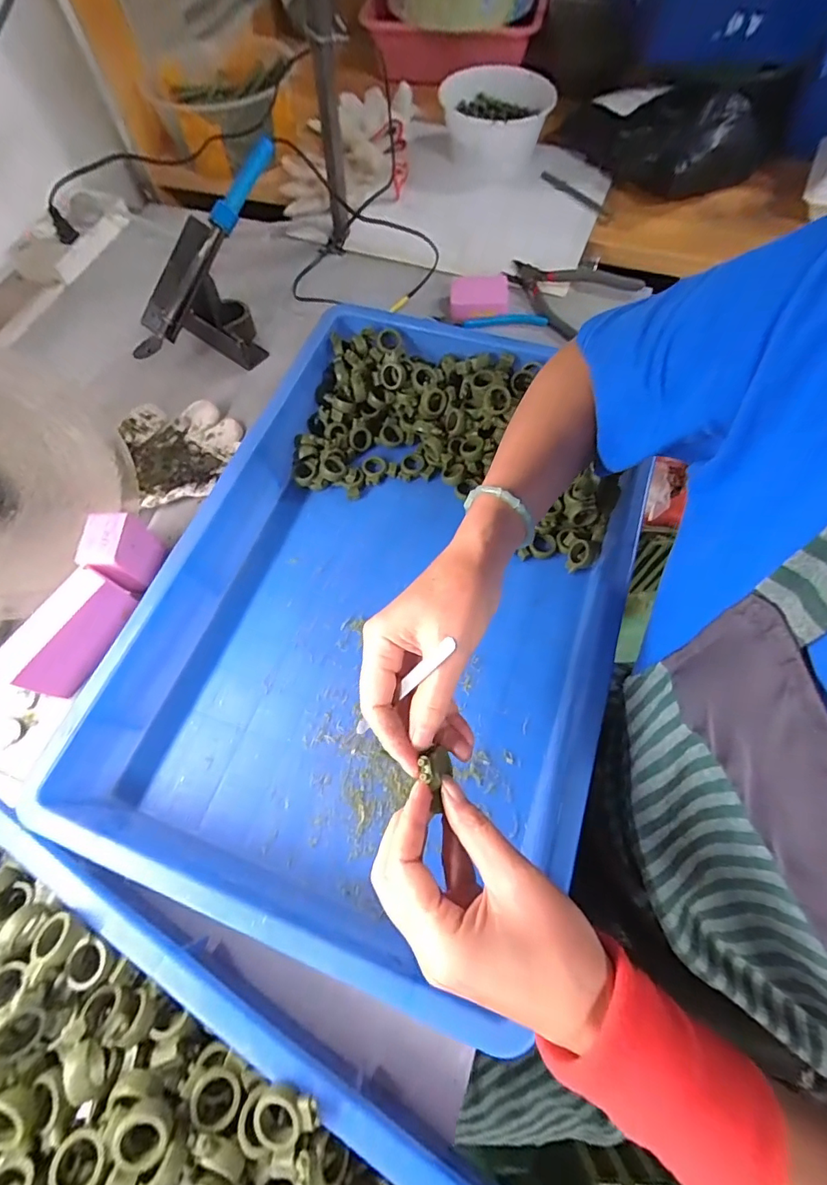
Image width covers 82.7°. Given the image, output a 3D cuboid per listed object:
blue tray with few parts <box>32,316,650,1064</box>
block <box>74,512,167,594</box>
[{"bbox_3d":[-0.024,-0.016,0.432,0.373,0.076,0.549,18,68,10],"label":"blue tray with few parts"},{"bbox_3d":[-0.285,-0.036,0.459,0.042,0.069,0.060,-6,66,0],"label":"block"}]

